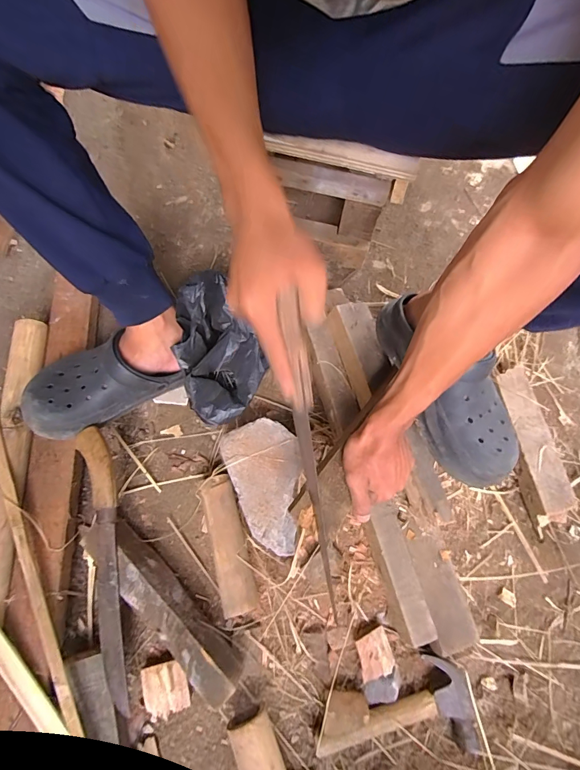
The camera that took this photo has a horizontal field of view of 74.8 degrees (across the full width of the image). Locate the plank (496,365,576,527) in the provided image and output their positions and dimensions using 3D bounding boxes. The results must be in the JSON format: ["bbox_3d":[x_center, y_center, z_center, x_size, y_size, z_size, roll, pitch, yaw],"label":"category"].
[{"bbox_3d":[0.388,0.095,0.610,0.069,0.041,0.240,-11,72,-4],"label":"plank"}]

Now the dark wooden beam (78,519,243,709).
[{"bbox_3d":[-0.171,0.291,0.516,0.274,0.067,0.053,42,77,12],"label":"dark wooden beam"}]

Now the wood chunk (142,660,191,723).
[{"bbox_3d":[-0.164,0.400,0.504,0.057,0.023,0.059,-15,73,-5],"label":"wood chunk"}]

